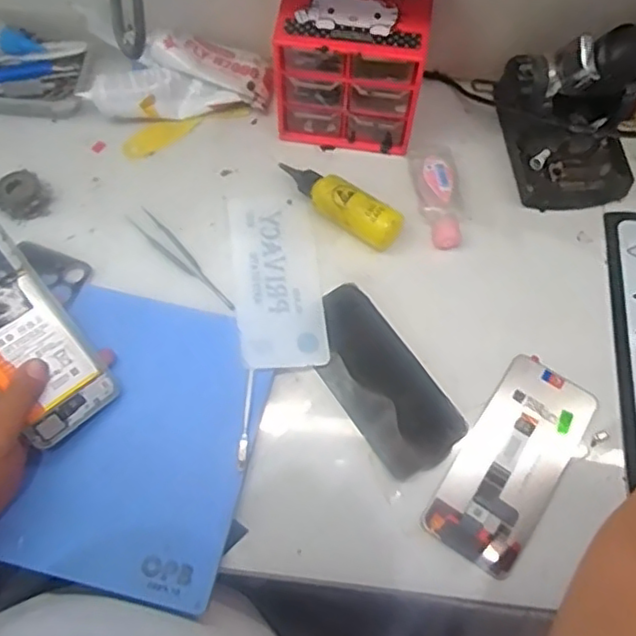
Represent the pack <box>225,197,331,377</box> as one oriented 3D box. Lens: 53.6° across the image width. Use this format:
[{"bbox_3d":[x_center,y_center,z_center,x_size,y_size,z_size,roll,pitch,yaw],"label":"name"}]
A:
[{"bbox_3d":[-0.037,-0.035,0.539,0.074,0.010,0.166,-8,67,-3],"label":"pack"}]

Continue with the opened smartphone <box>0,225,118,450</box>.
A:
[{"bbox_3d":[-0.224,0.008,0.464,0.075,0.006,0.170,-41,102,-30],"label":"opened smartphone"}]

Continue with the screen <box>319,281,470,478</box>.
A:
[{"bbox_3d":[0.047,0.048,0.507,0.072,0.005,0.157,-33,71,-12],"label":"screen"}]

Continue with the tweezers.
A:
[{"bbox_3d":[-0.119,-0.051,0.553,0.020,0.007,0.135,-41,72,-15],"label":"tweezers"}]

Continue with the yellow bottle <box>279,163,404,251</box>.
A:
[{"bbox_3d":[0.015,-0.101,0.553,0.121,0.034,0.033,32,71,13],"label":"yellow bottle"}]

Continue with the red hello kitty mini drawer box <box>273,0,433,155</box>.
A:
[{"bbox_3d":[0.030,-0.230,0.563,0.124,0.117,0.100,8,67,4],"label":"red hello kitty mini drawer box"}]

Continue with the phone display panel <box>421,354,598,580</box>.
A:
[{"bbox_3d":[0.148,0.108,0.479,0.074,0.006,0.161,33,71,13],"label":"phone display panel"}]

